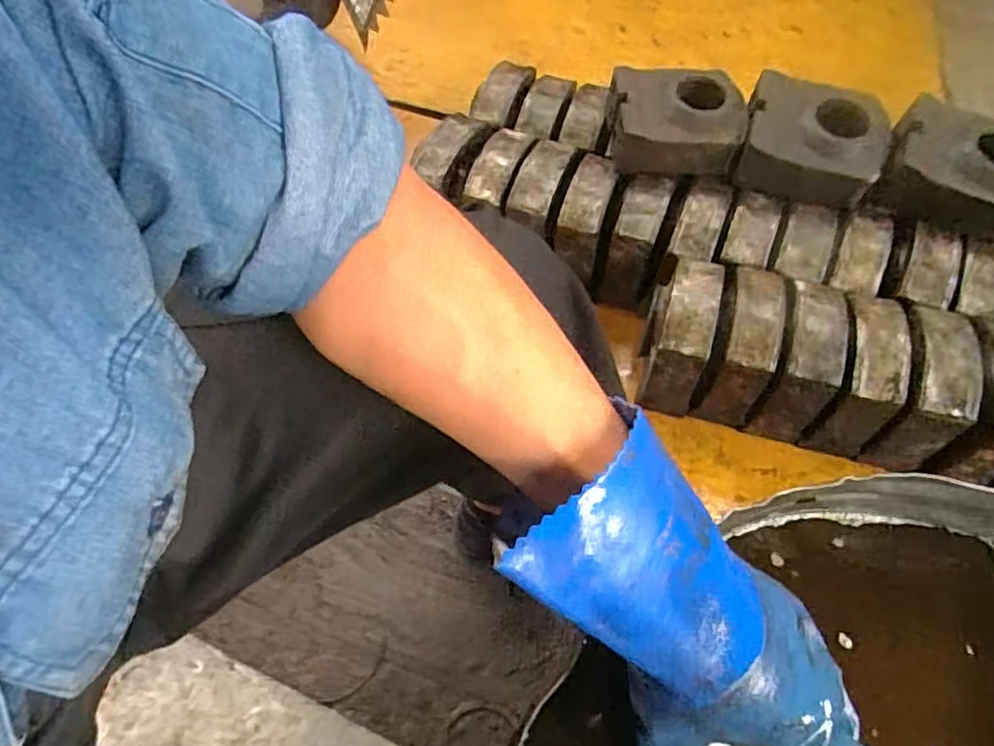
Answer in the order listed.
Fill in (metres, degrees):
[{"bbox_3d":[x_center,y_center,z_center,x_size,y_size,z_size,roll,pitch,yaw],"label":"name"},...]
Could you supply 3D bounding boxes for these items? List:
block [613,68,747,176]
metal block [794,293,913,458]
[{"bbox_3d":[0.258,-0.361,0.915,0.179,0.079,0.149,3,59,3],"label":"block"},{"bbox_3d":[0.465,-0.001,0.823,0.078,0.136,0.160,16,61,10],"label":"metal block"}]

